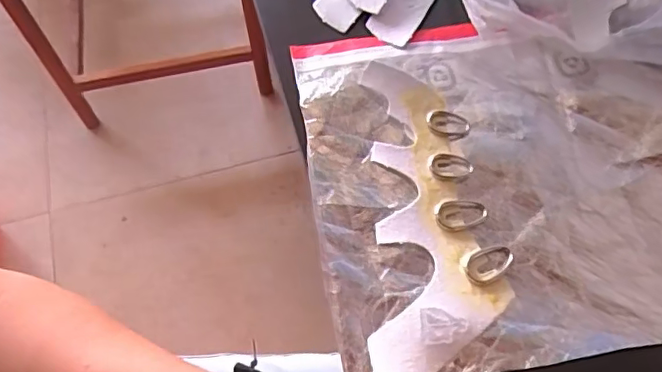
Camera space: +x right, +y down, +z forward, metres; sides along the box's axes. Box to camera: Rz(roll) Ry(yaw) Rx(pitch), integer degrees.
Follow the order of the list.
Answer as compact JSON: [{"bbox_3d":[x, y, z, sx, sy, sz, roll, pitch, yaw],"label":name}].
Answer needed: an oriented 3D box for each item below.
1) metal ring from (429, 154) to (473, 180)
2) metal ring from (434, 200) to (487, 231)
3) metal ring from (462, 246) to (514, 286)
[{"bbox_3d":[0.078,-0.013,0.362,0.026,0.005,0.019,-6,62,-2],"label":"metal ring"},{"bbox_3d":[0.081,0.017,0.347,0.033,0.004,0.019,-14,63,-6],"label":"metal ring"},{"bbox_3d":[0.094,0.046,0.331,0.032,0.004,0.021,-22,64,-10],"label":"metal ring"}]

